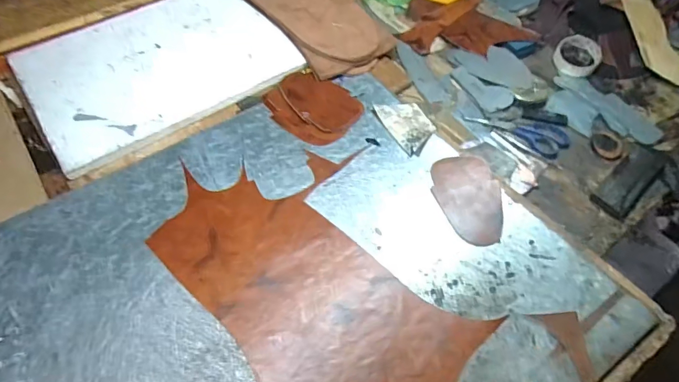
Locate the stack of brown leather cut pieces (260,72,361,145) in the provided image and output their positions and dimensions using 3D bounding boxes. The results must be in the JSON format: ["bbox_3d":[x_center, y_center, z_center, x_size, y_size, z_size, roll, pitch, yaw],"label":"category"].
[{"bbox_3d":[-0.049,-0.154,0.742,0.165,0.008,0.134,37,68,20],"label":"stack of brown leather cut pieces"}]

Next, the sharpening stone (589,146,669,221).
[{"bbox_3d":[0.478,-0.023,0.682,0.184,0.013,0.053,-39,66,-18],"label":"sharpening stone"}]

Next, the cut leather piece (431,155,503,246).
[{"bbox_3d":[0.192,0.005,0.633,0.096,0.017,0.159,3,54,5],"label":"cut leather piece"}]

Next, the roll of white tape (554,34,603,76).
[{"bbox_3d":[0.492,-0.279,0.866,0.089,0.033,0.094,1,56,-2],"label":"roll of white tape"}]

